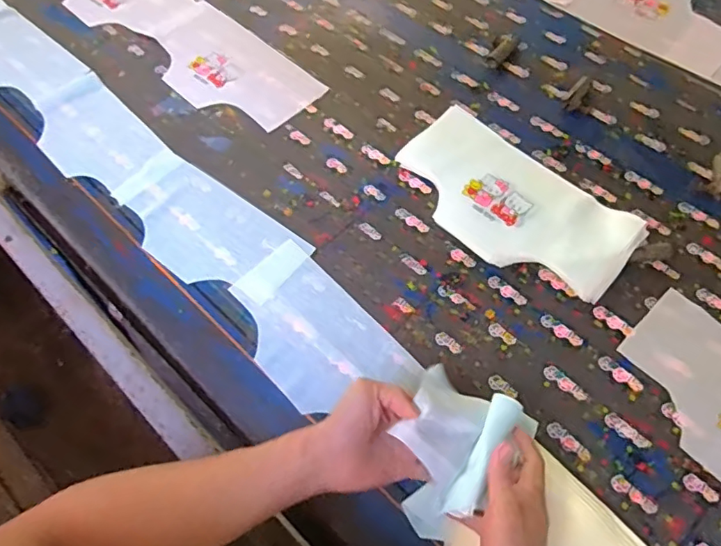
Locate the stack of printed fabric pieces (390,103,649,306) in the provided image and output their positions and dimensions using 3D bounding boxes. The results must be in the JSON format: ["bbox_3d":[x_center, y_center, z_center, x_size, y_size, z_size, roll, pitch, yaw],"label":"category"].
[{"bbox_3d":[0.187,-0.093,0.681,0.155,0.031,0.314,-41,67,-18],"label":"stack of printed fabric pieces"}]

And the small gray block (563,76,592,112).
[{"bbox_3d":[0.314,-0.258,0.767,0.024,0.018,0.058,32,82,20],"label":"small gray block"}]

